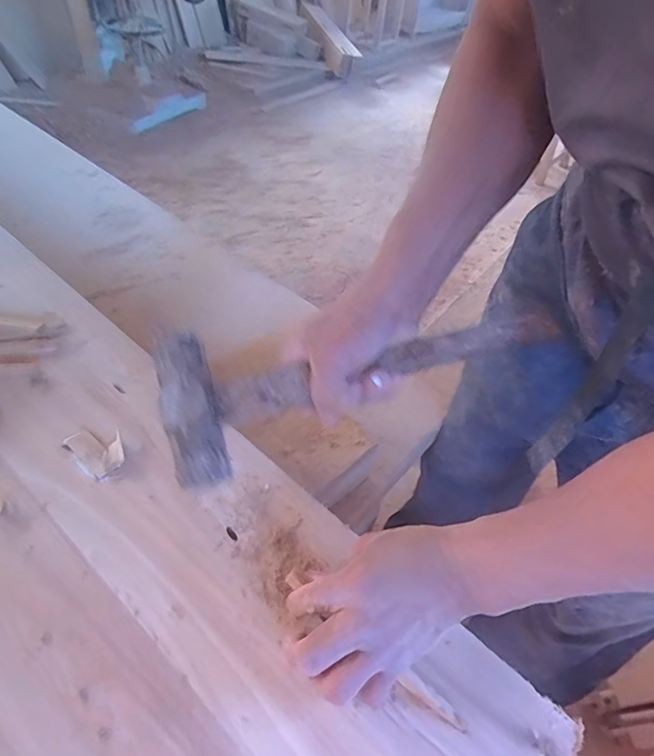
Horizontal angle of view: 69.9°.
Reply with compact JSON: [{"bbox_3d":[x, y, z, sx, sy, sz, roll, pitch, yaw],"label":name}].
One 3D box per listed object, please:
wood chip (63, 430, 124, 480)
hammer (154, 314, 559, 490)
[{"bbox_3d":[-0.219,0.066,0.449,0.059,0.006,0.039,34,53,22],"label":"wood chip"},{"bbox_3d":[0.012,-0.024,0.398,0.310,0.044,0.120,-23,77,-3],"label":"hammer"}]

